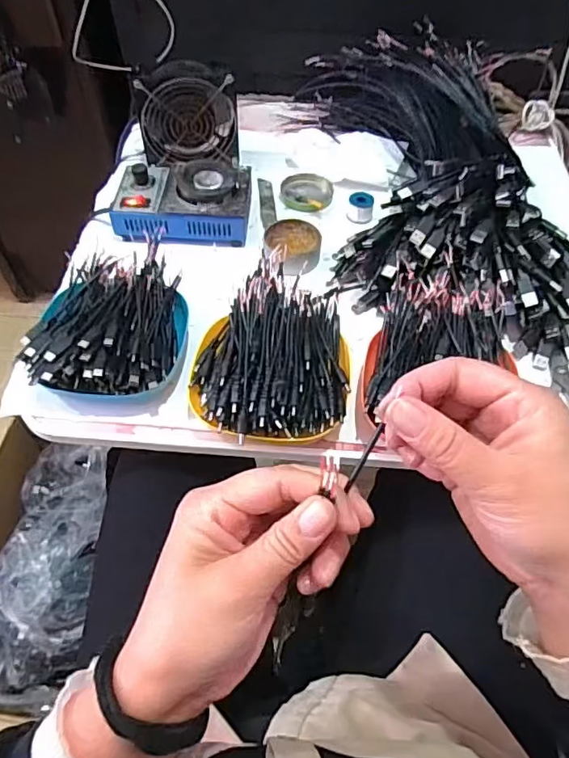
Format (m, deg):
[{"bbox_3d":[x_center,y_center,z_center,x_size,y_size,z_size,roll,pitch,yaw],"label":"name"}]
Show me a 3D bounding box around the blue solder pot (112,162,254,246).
[{"bbox_3d":[-0.116,-0.202,0.610,0.151,0.053,0.109,1,56,0],"label":"blue solder pot"}]

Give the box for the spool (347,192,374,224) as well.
[{"bbox_3d":[0.092,-0.207,0.646,0.029,0.030,0.024,10,56,6],"label":"spool"}]

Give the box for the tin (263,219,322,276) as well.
[{"bbox_3d":[0.009,-0.149,0.599,0.062,0.024,0.065,0,56,-1],"label":"tin"}]

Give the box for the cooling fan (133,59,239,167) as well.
[{"bbox_3d":[-0.119,-0.328,0.664,0.118,0.106,0.052,-6,56,-5],"label":"cooling fan"}]

